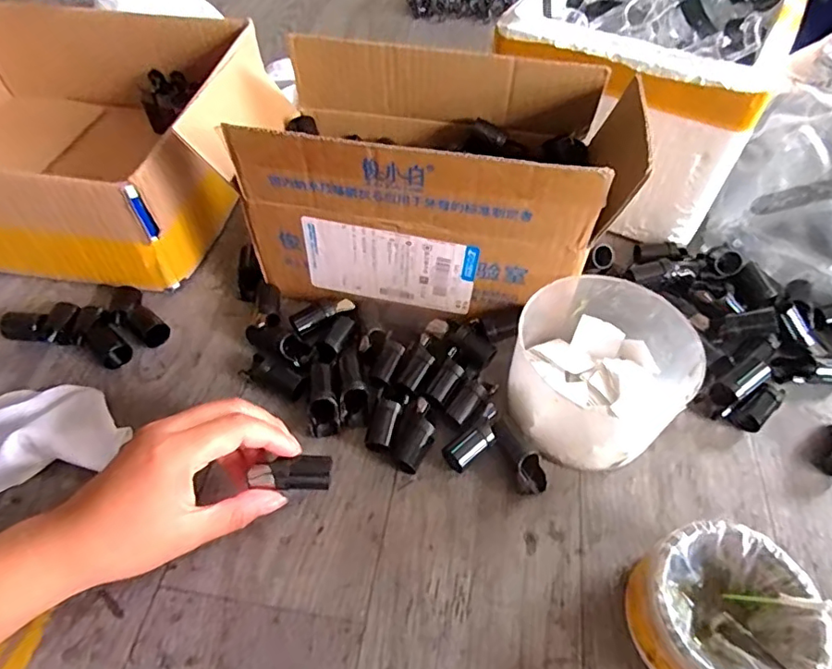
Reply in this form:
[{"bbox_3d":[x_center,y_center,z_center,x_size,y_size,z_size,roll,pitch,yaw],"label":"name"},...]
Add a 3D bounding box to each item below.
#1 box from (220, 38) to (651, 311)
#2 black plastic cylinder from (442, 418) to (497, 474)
[{"bbox_3d":[0.011,-0.109,0.423,0.251,0.166,0.137,8,53,5],"label":"box"},{"bbox_3d":[0.037,0.078,0.368,0.037,0.021,0.020,-33,60,-23],"label":"black plastic cylinder"}]

